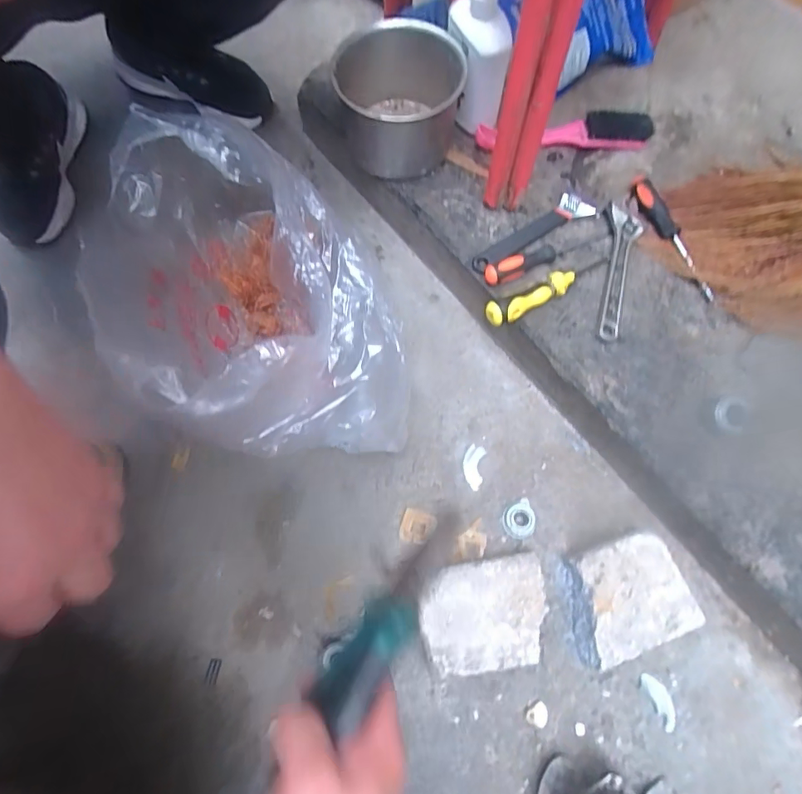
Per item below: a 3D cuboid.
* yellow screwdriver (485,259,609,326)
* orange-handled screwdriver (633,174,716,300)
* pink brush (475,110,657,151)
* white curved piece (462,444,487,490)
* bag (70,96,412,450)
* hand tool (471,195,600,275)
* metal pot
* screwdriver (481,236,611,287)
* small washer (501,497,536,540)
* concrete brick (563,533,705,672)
[{"bbox_3d":[0.174,-0.128,0.560,0.171,0.030,0.025,-28,73,-9],"label":"yellow screwdriver"},{"bbox_3d":[0.332,-0.196,0.580,0.021,0.028,0.174,-25,73,-8],"label":"orange-handled screwdriver"},{"bbox_3d":[0.215,-0.345,0.628,0.227,0.034,0.032,-1,71,-1],"label":"pink brush"},{"bbox_3d":[0.091,0.088,0.600,0.026,0.004,0.055,10,72,5],"label":"white curved piece"},{"bbox_3d":[-0.179,-0.104,0.545,0.229,0.253,0.434,-38,74,-10],"label":"bag"},{"bbox_3d":[0.166,-0.209,0.608,0.172,0.011,0.042,-29,73,-10],"label":"hand tool"},{"bbox_3d":[0.000,-0.362,0.600,0.142,0.112,0.145,6,71,2],"label":"metal pot"},{"bbox_3d":[0.178,-0.175,0.575,0.165,0.022,0.025,-23,72,-8],"label":"screwdriver"},{"bbox_3d":[0.144,0.150,0.578,0.042,0.012,0.040,-1,71,2],"label":"small washer"},{"bbox_3d":[0.244,0.219,0.530,0.122,0.053,0.107,-19,72,-4],"label":"concrete brick"}]

